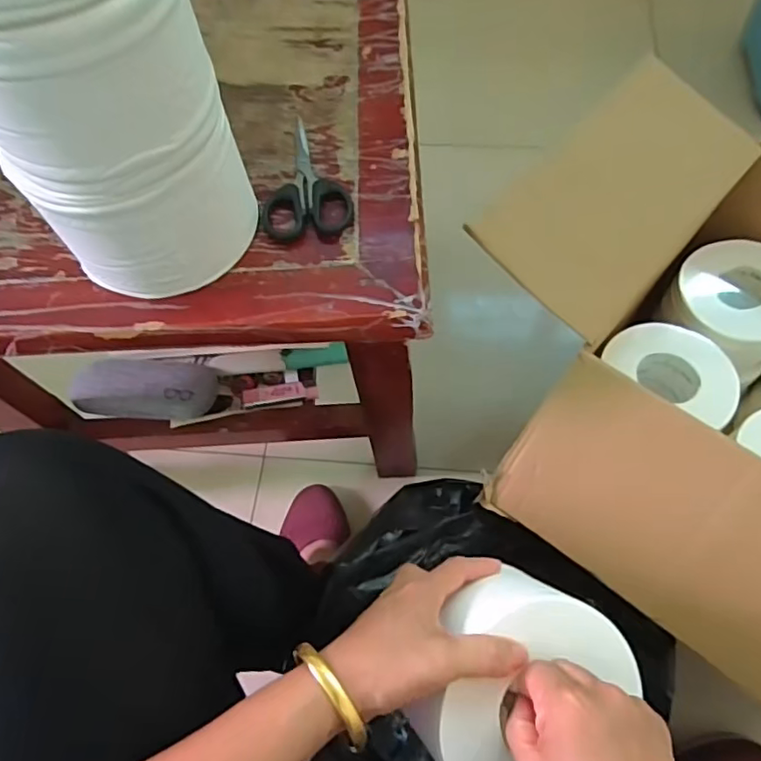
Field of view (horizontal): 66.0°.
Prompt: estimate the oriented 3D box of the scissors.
[{"bbox_3d":[-0.065,-0.157,0.454,0.066,0.011,0.120,-15,63,-4],"label":"scissors"}]

